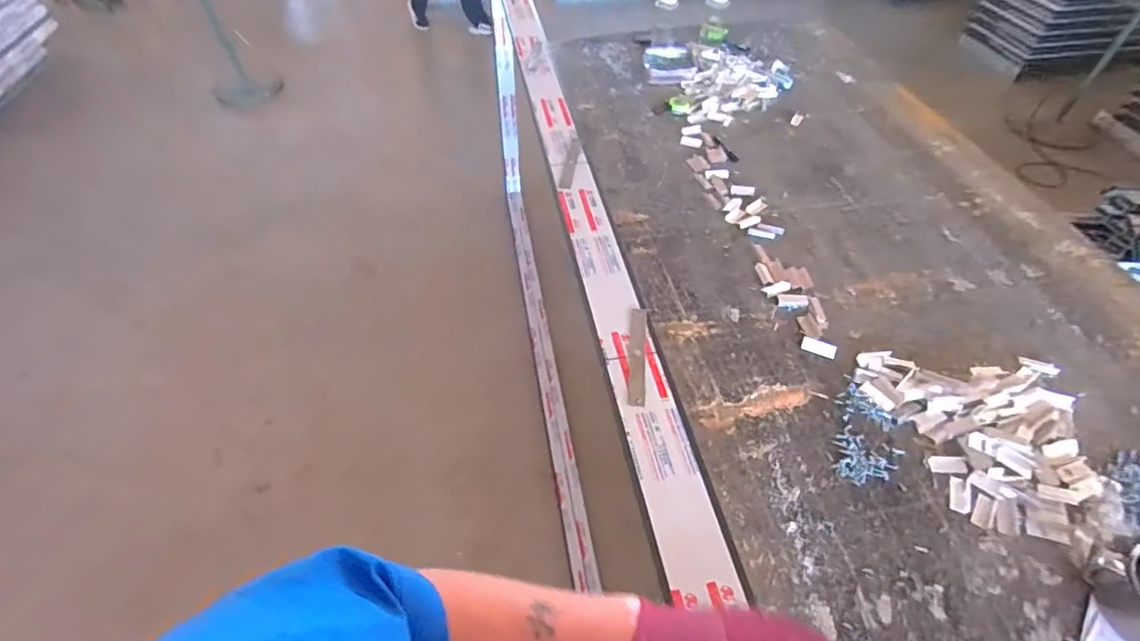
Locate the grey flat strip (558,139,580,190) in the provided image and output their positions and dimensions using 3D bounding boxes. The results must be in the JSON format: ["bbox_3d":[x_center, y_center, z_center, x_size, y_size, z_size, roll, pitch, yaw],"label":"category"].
[{"bbox_3d":[0.002,-0.284,0.943,0.022,0.006,0.166,6,47,6],"label":"grey flat strip"}]

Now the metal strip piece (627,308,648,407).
[{"bbox_3d":[0.086,0.042,0.668,0.023,0.005,0.149,5,51,4],"label":"metal strip piece"}]

